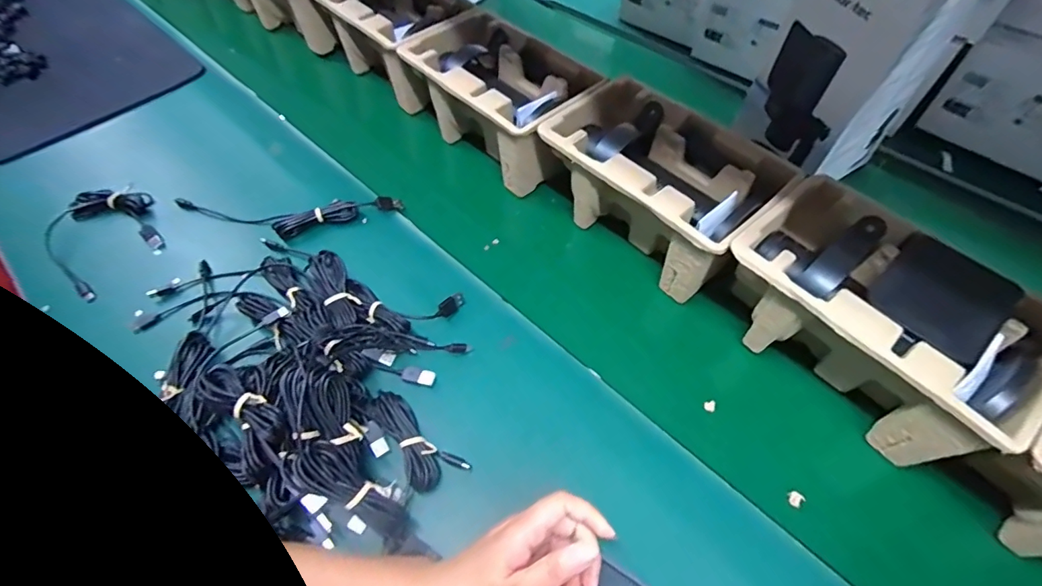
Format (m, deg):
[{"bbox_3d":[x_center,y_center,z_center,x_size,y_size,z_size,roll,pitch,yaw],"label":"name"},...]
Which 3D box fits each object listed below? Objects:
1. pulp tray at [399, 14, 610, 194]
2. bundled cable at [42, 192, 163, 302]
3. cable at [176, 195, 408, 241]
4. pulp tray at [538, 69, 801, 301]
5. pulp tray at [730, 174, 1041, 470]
[{"bbox_3d":[-0.029,-0.233,0.587,0.134,0.110,0.223,-38,62,-26],"label":"pulp tray"},{"bbox_3d":[-0.461,-0.067,0.532,0.138,0.026,0.113,34,59,22],"label":"bundled cable"},{"bbox_3d":[-0.271,-0.090,0.541,0.258,0.024,0.055,0,52,-1],"label":"cable"},{"bbox_3d":[0.137,-0.110,0.500,0.140,0.109,0.221,-35,61,-25],"label":"pulp tray"},{"bbox_3d":[0.290,0.024,0.409,0.137,0.114,0.230,-33,60,-24],"label":"pulp tray"}]

